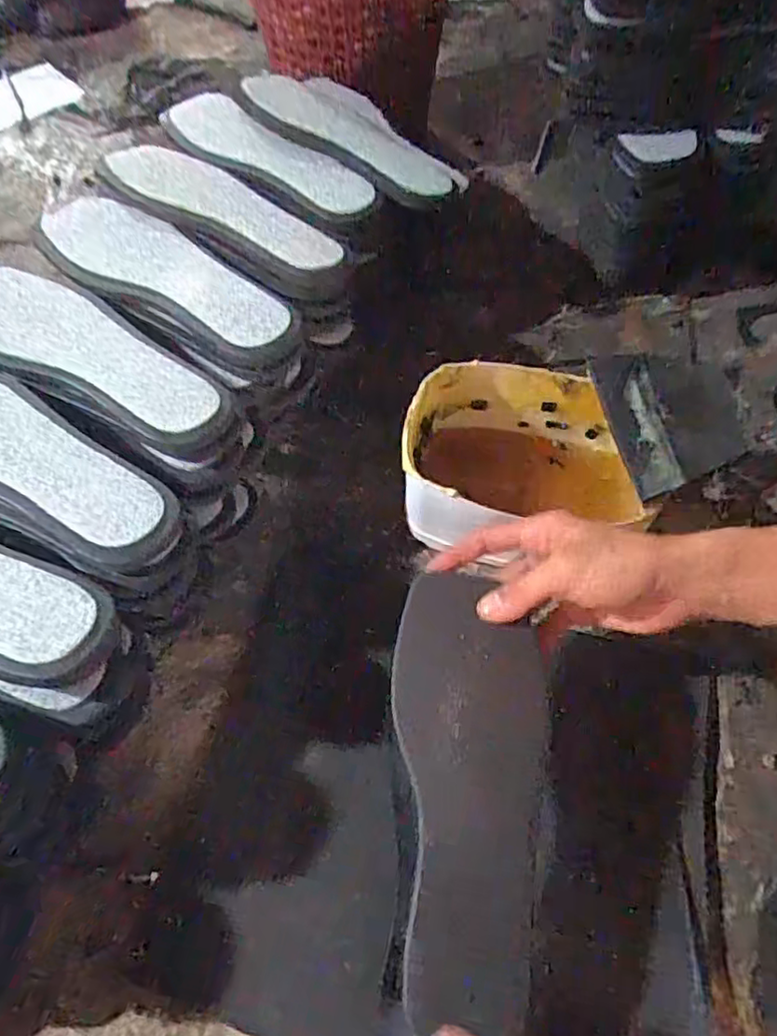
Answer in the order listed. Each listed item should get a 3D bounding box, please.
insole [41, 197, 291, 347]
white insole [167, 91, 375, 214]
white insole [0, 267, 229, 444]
[{"bbox_3d":[-0.182,-0.203,0.522,0.243,0.016,0.069,32,63,18],"label":"insole"},{"bbox_3d":[-0.113,-0.335,0.596,0.231,0.011,0.054,37,85,19],"label":"white insole"},{"bbox_3d":[-0.227,-0.127,0.473,0.244,0.014,0.081,32,63,18],"label":"white insole"}]

